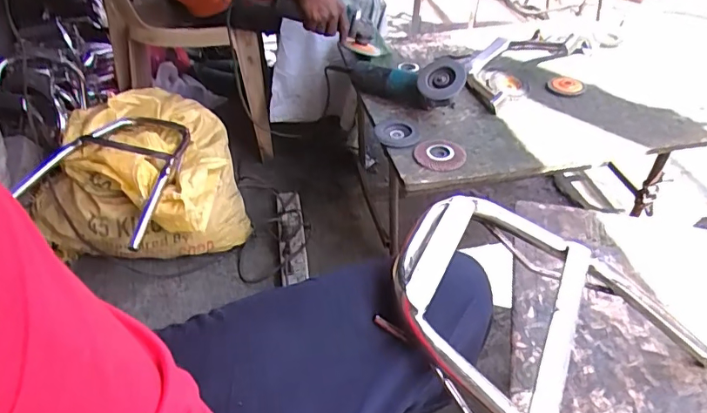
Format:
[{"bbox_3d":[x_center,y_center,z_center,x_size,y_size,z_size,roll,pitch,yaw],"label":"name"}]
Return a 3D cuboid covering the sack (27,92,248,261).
[{"bbox_3d":[-0.489,-0.079,1.229,0.394,0.270,0.466,-8,43,-10],"label":"sack"}]

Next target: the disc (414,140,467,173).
[{"bbox_3d":[0.158,-0.095,0.921,0.096,0.015,0.092,1,42,-1],"label":"disc"}]

